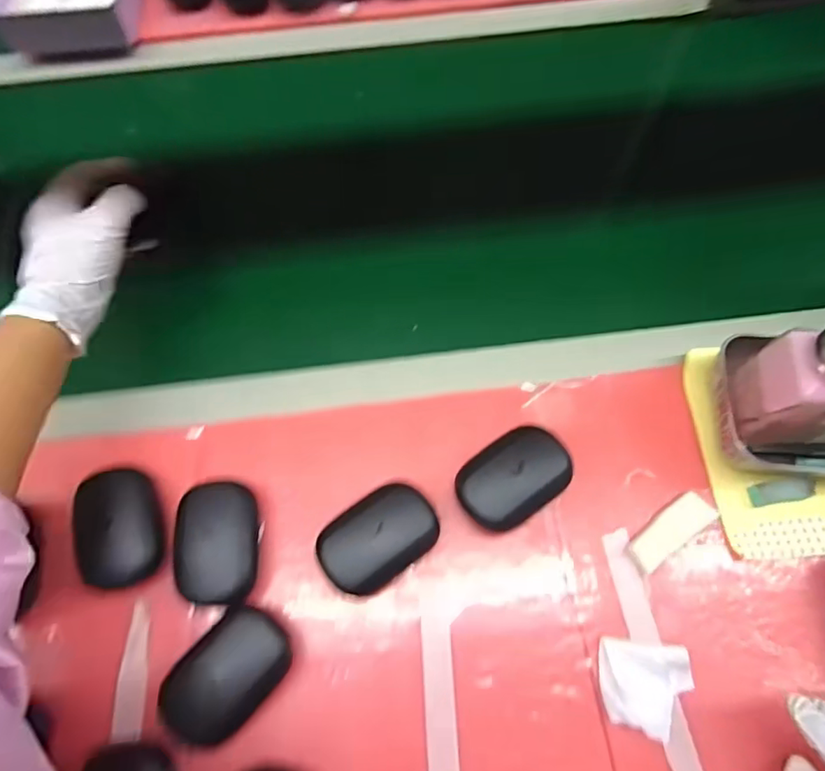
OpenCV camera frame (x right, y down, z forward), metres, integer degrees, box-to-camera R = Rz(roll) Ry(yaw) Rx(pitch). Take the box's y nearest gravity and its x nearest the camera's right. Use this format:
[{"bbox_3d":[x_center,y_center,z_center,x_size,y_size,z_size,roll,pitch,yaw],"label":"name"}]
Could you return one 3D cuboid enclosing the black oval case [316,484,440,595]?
[{"bbox_3d":[-0.023,0.108,0.387,0.080,0.034,0.053,-34,71,-13],"label":"black oval case"}]

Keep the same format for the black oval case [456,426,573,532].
[{"bbox_3d":[0.073,0.067,0.399,0.086,0.033,0.055,-31,70,-12],"label":"black oval case"}]

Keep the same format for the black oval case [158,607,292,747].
[{"bbox_3d":[-0.119,0.187,0.358,0.054,0.028,0.082,39,72,15],"label":"black oval case"}]

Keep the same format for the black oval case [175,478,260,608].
[{"bbox_3d":[-0.136,0.109,0.391,0.057,0.035,0.085,-6,67,-2],"label":"black oval case"}]

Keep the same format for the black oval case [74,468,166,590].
[{"bbox_3d":[-0.208,0.101,0.394,0.054,0.023,0.081,-21,68,-8],"label":"black oval case"}]

